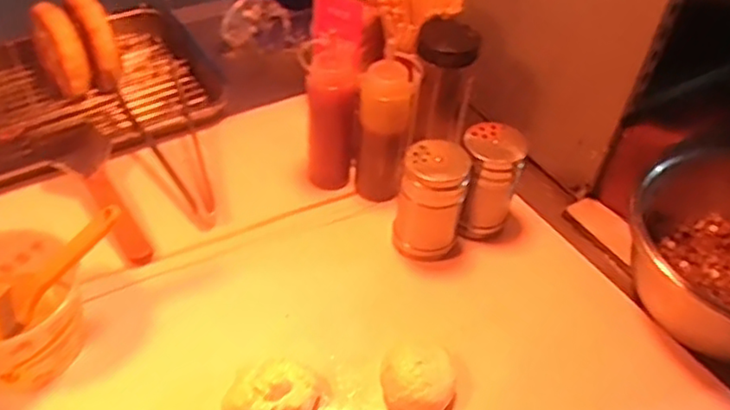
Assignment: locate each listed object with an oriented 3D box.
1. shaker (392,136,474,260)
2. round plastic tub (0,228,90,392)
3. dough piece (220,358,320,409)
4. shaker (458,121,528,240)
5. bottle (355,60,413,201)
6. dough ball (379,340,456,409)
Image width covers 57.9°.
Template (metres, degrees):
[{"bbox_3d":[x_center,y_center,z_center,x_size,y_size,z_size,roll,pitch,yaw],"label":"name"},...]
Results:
[{"bbox_3d":[0.062,0.001,0.637,0.064,0.117,0.054,11,46,4],"label":"shaker"},{"bbox_3d":[-0.288,0.094,0.537,0.106,0.083,0.108,4,46,-4],"label":"round plastic tub"},{"bbox_3d":[-0.077,0.153,0.531,0.077,0.030,0.058,-10,48,-17],"label":"dough piece"},{"bbox_3d":[0.118,-0.017,0.654,0.058,0.118,0.053,16,46,9],"label":"shaker"},{"bbox_3d":[0.018,-0.073,0.676,0.052,0.155,0.042,6,46,-2],"label":"bottle"},{"bbox_3d":[0.043,0.154,0.554,0.061,0.053,0.060,4,46,-4],"label":"dough ball"}]

